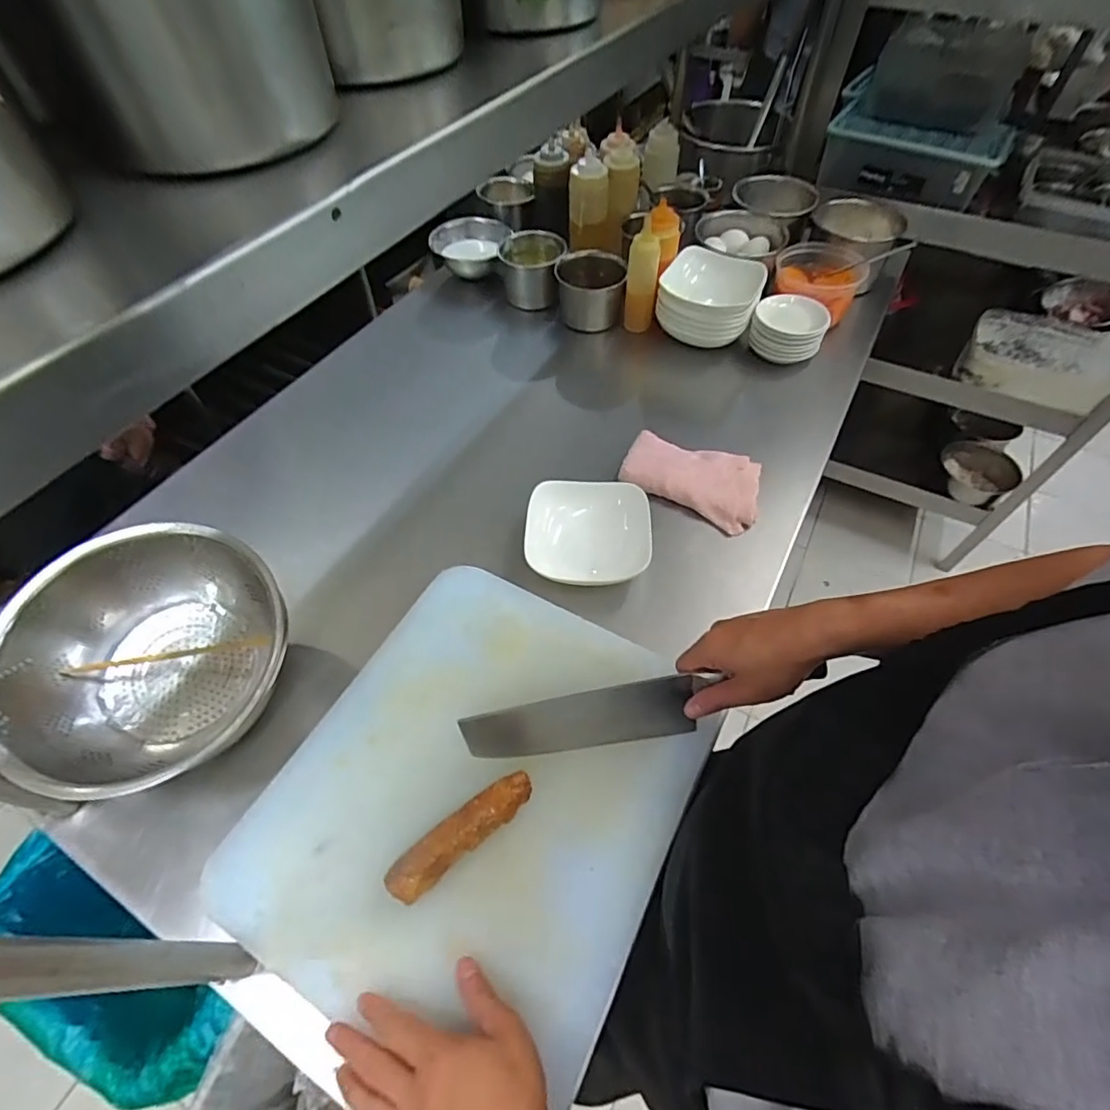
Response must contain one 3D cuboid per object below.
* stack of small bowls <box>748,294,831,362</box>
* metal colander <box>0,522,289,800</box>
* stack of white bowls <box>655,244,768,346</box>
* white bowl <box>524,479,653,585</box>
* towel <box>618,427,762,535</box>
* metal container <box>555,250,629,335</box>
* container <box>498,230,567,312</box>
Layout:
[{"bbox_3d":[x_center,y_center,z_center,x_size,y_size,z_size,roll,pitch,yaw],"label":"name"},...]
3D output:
[{"bbox_3d":[0.375,-0.357,0.895,0.112,0.093,0.118,22,58,15],"label":"stack of small bowls"},{"bbox_3d":[-0.375,0.104,0.517,0.230,0.108,0.227,0,55,0],"label":"metal colander"},{"bbox_3d":[0.254,-0.416,0.917,0.155,0.110,0.162,17,57,12],"label":"stack of white bowls"},{"bbox_3d":[0.040,-0.028,0.664,0.149,0.040,0.152,2,55,1],"label":"white bowl"},{"bbox_3d":[0.185,-0.106,0.736,0.179,0.017,0.116,23,58,15],"label":"towel"},{"bbox_3d":[0.059,-0.460,0.958,0.115,0.088,0.112,1,55,0],"label":"metal container"},{"bbox_3d":[-0.044,-0.513,0.999,0.117,0.087,0.142,7,55,5],"label":"container"}]

